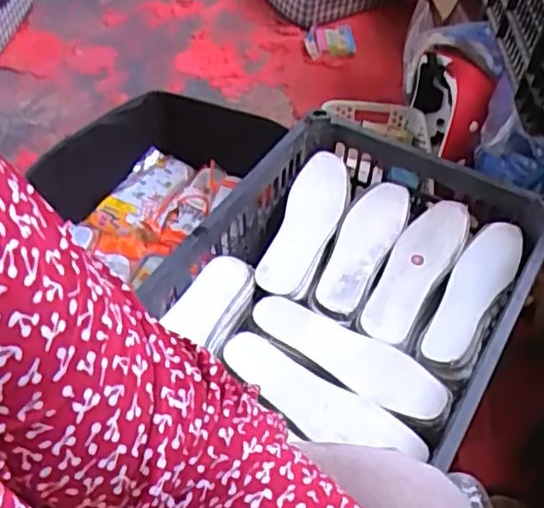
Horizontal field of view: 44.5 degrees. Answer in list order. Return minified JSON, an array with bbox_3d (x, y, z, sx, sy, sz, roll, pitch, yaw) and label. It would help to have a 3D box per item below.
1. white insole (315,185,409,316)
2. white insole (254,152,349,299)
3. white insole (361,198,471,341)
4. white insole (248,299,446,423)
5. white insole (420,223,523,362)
[{"bbox_3d":[0.107,-0.012,0.804,0.064,0.016,0.211,20,54,19],"label":"white insole"},{"bbox_3d":[0.043,-0.041,0.828,0.073,0.013,0.228,10,51,11],"label":"white insole"},{"bbox_3d":[0.169,0.015,0.788,0.067,0.025,0.227,24,55,21],"label":"white insole"},{"bbox_3d":[0.079,0.101,0.707,0.223,0.013,0.071,29,57,25],"label":"white insole"},{"bbox_3d":[0.230,0.039,0.752,0.069,0.012,0.209,1,40,37],"label":"white insole"}]

